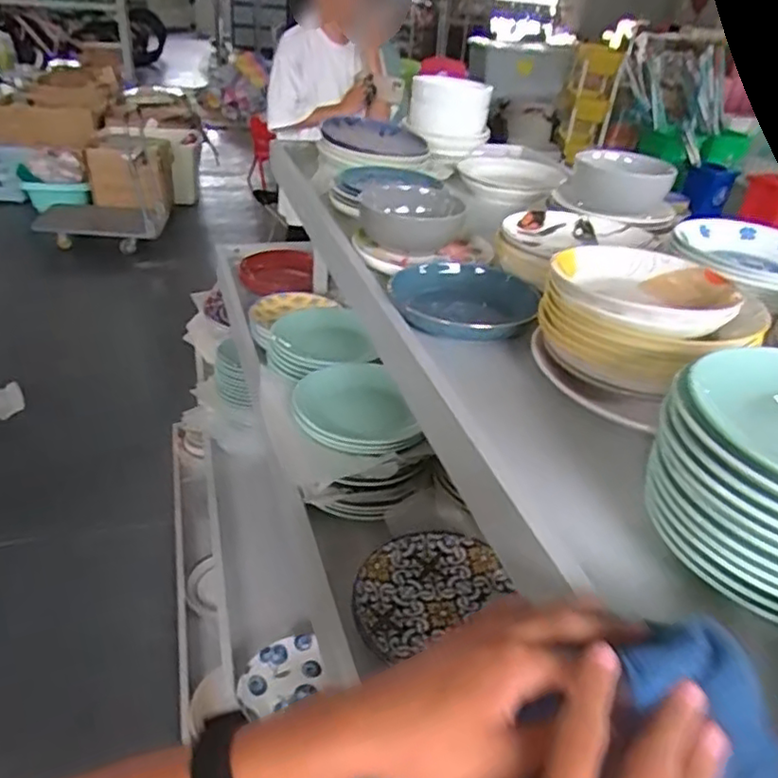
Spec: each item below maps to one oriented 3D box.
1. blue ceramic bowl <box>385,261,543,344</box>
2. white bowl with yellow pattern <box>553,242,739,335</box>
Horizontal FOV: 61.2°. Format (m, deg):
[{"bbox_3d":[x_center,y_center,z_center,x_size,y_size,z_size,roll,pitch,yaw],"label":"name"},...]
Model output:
[{"bbox_3d":[0.085,-0.103,0.777,0.171,0.040,0.153,15,34,13],"label":"blue ceramic bowl"},{"bbox_3d":[0.252,-0.096,0.672,0.177,0.049,0.191,12,33,9],"label":"white bowl with yellow pattern"}]

